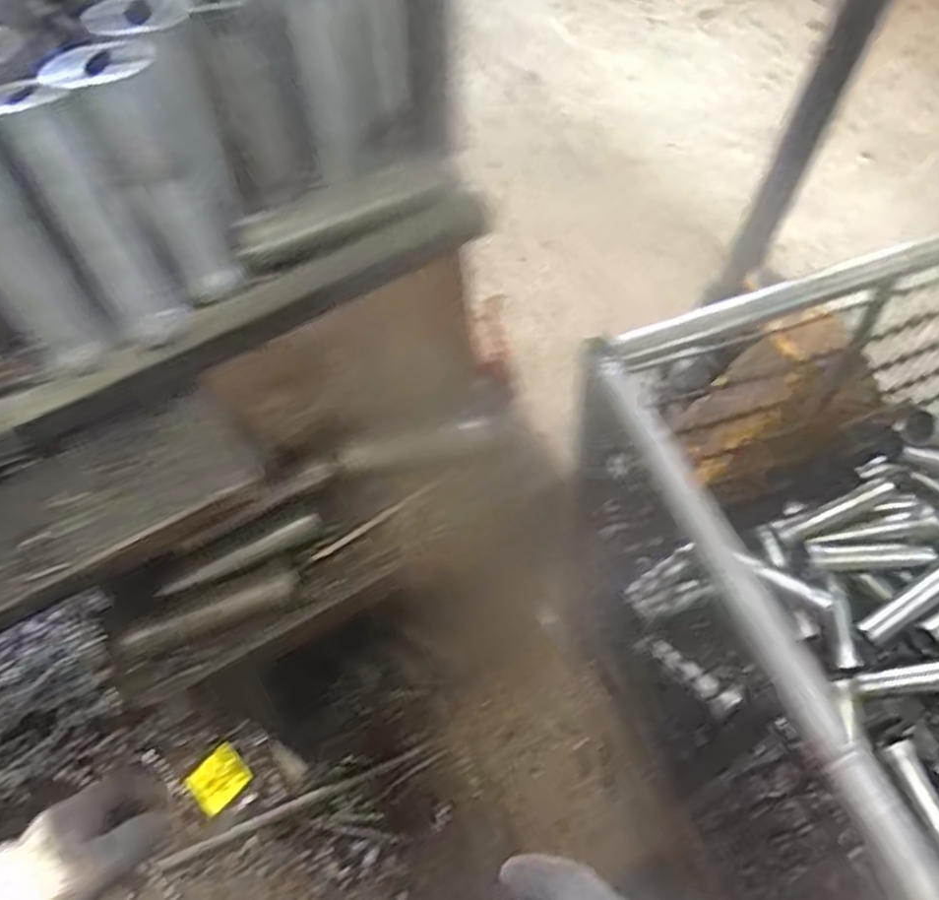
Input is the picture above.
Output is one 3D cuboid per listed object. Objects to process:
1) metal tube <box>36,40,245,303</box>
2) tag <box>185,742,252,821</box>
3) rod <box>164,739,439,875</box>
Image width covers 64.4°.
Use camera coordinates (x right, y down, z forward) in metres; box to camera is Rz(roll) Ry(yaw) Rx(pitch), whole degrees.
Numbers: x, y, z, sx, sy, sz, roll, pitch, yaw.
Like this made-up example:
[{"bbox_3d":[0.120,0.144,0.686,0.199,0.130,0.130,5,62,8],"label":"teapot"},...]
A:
[{"bbox_3d":[-0.226,-0.194,0.546,0.064,0.176,0.063,-24,60,-11],"label":"metal tube"},{"bbox_3d":[-0.421,0.552,1.248,0.095,0.007,0.081,-44,70,-10],"label":"tag"},{"bbox_3d":[-0.275,0.571,1.205,0.461,0.018,0.020,-21,59,-9],"label":"rod"}]

